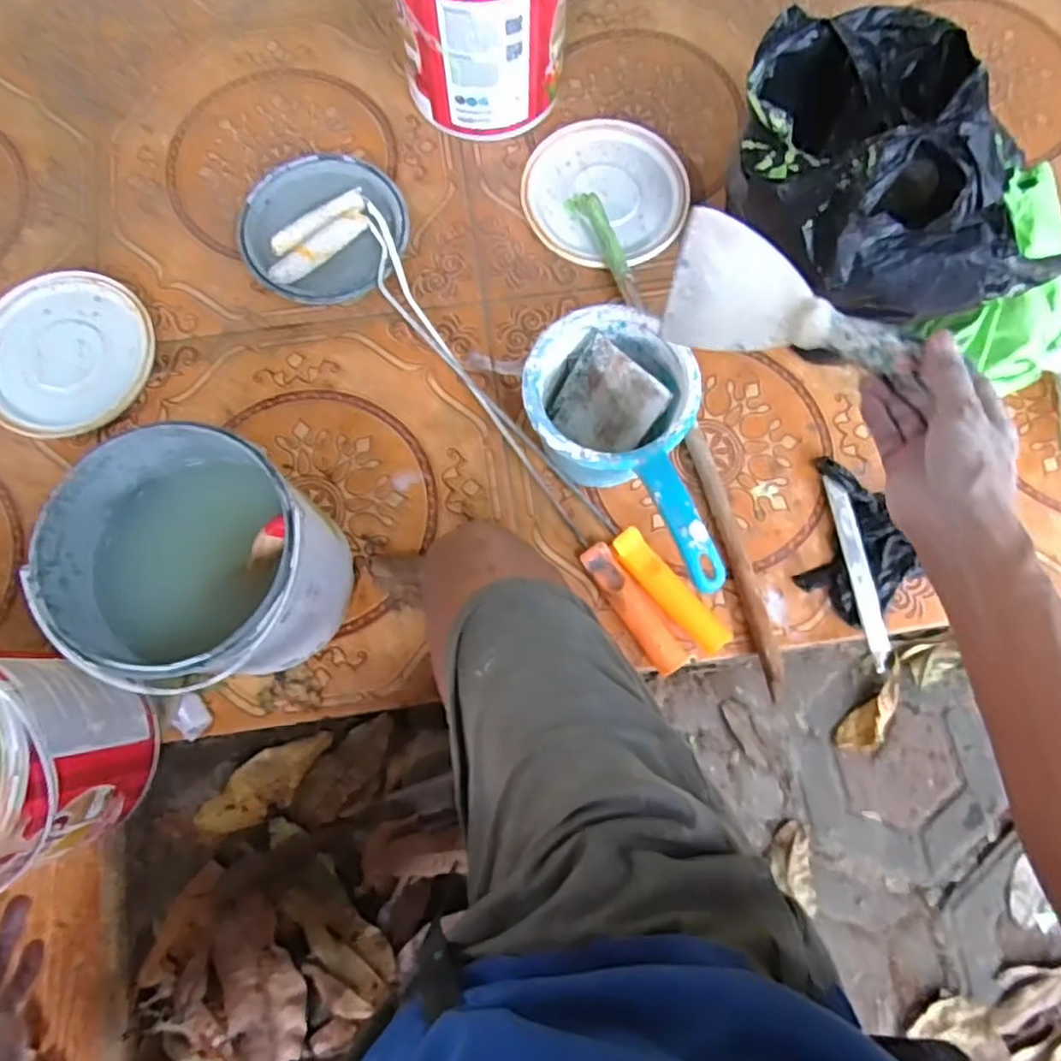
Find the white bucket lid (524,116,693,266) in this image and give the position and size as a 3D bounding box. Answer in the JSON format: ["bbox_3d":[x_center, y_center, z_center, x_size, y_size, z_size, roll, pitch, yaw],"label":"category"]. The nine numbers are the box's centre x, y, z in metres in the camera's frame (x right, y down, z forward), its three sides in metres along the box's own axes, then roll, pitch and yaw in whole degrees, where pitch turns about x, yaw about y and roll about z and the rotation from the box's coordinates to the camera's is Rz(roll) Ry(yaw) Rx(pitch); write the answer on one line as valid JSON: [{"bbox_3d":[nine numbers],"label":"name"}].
[{"bbox_3d":[0.087,-0.369,0.736,0.174,0.013,0.174,0,77,-1],"label":"white bucket lid"}]

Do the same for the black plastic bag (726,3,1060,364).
[{"bbox_3d":[0.294,-0.300,0.546,0.193,0.108,0.259,-19,77,-5],"label":"black plastic bag"}]

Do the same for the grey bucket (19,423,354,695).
[{"bbox_3d":[-0.255,0.031,0.551,0.177,0.189,0.175,0,76,0],"label":"grey bucket"}]

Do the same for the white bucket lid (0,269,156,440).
[{"bbox_3d":[-0.478,-0.182,0.681,0.176,0.011,0.173,0,77,-1],"label":"white bucket lid"}]

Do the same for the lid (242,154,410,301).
[{"bbox_3d":[-0.221,-0.328,0.712,0.171,0.020,0.180,-17,78,-4],"label":"lid"}]

